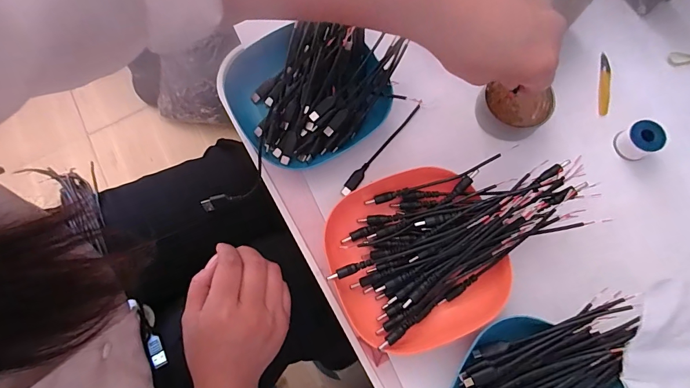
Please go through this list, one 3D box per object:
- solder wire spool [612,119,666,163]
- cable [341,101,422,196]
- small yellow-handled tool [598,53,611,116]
[{"bbox_3d":[0.272,-0.050,0.357,0.030,0.023,0.030,-25,76,-6],"label":"solder wire spool"},{"bbox_3d":[0.036,-0.044,0.369,0.010,0.005,0.117,39,79,10],"label":"cable"},{"bbox_3d":[0.258,-0.108,0.384,0.011,0.004,0.065,11,75,4],"label":"small yellow-handled tool"}]

